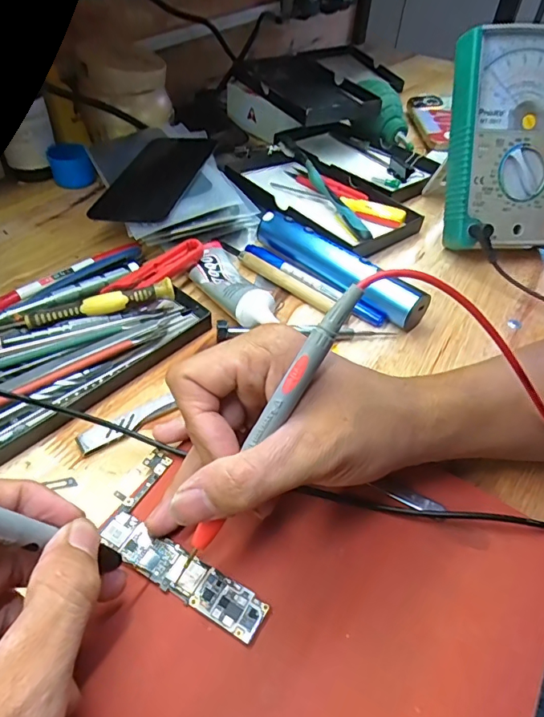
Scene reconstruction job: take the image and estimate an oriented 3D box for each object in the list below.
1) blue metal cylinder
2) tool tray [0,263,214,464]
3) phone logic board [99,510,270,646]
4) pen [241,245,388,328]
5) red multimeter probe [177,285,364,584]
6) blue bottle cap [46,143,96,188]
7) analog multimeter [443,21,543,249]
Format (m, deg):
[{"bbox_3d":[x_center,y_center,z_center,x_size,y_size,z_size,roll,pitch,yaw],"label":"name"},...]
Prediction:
[{"bbox_3d":[0.049,-0.072,0.370,0.155,0.027,0.021,38,54,26],"label":"blue metal cylinder"},{"bbox_3d":[-0.133,-0.010,0.303,0.093,0.028,0.170,37,53,25],"label":"tool tray"},{"bbox_3d":[-0.041,0.096,0.213,0.083,0.004,0.019,25,49,18],"label":"phone logic board"},{"bbox_3d":[0.030,-0.060,0.370,0.131,0.008,0.012,34,52,23],"label":"pen"},{"bbox_3d":[-0.004,0.033,0.198,0.008,0.145,0.011,36,14,24],"label":"red multimeter probe"},{"bbox_3d":[-0.199,-0.193,0.468,0.038,0.028,0.043,-17,50,-20],"label":"blue bottle cap"},{"bbox_3d":[0.205,-0.179,0.393,0.111,0.166,0.046,-1,18,-2],"label":"analog multimeter"}]

